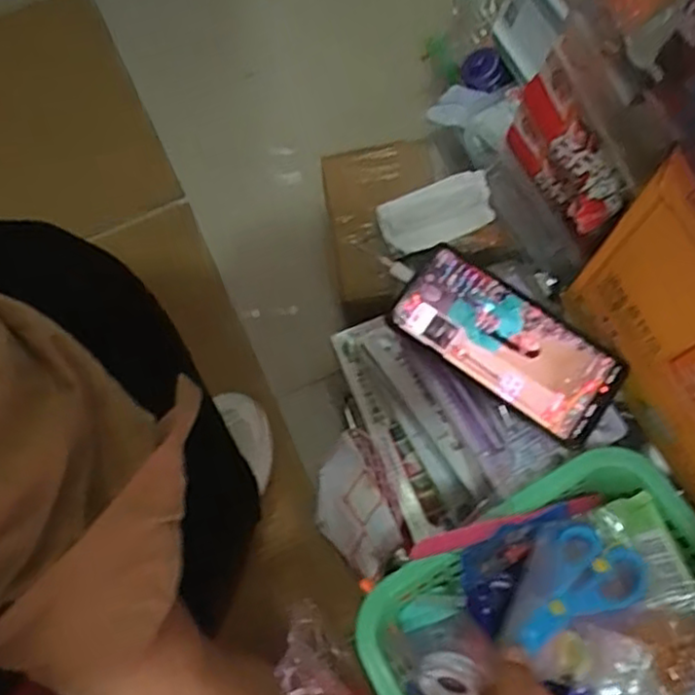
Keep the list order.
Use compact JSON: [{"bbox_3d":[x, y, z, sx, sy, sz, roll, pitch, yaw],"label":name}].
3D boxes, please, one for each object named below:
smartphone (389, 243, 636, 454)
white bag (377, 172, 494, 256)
[{"bbox_3d":[0.117,-0.003,0.497,0.166,0.013,0.077,36,79,8],"label":"smartphone"},{"bbox_3d":[0.071,-0.107,0.552,0.096,0.013,0.046,-23,107,-11],"label":"white bag"}]

